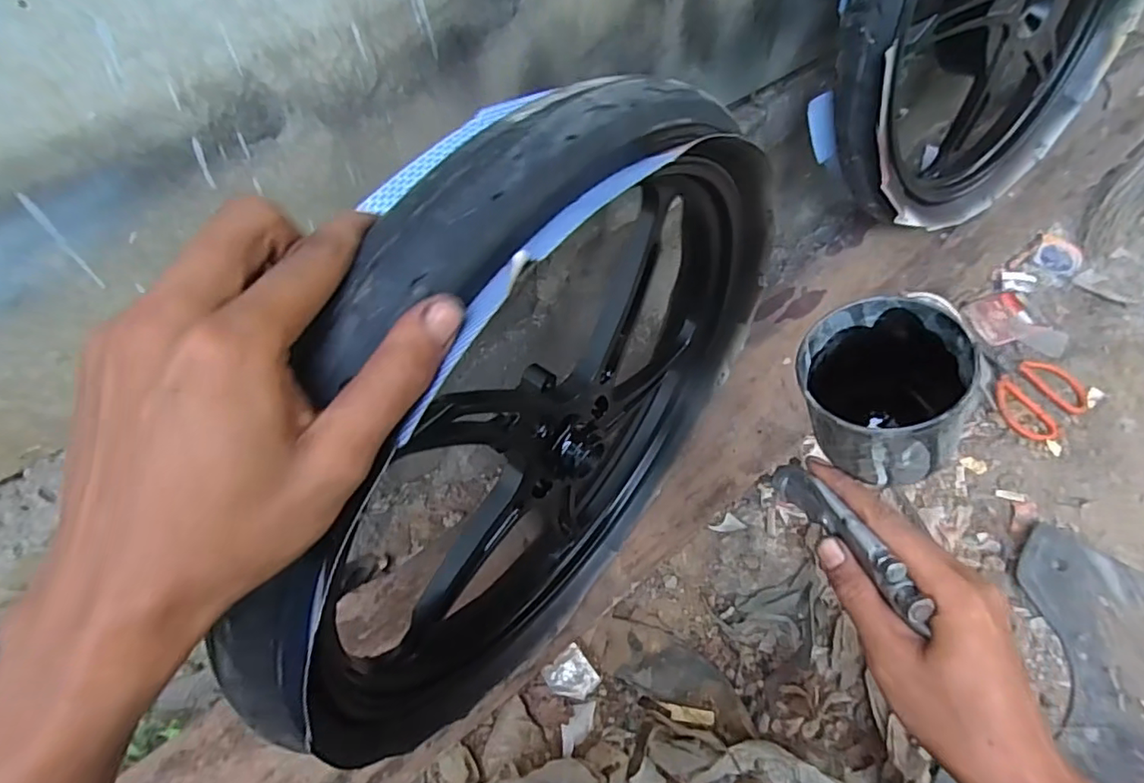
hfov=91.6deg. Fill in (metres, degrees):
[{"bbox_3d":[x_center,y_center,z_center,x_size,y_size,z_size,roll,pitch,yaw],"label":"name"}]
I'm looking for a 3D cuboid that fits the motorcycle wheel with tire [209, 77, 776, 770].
[{"bbox_3d":[0.002,0.035,0.420,0.074,0.492,0.459,35,69,21],"label":"motorcycle wheel with tire"}]

